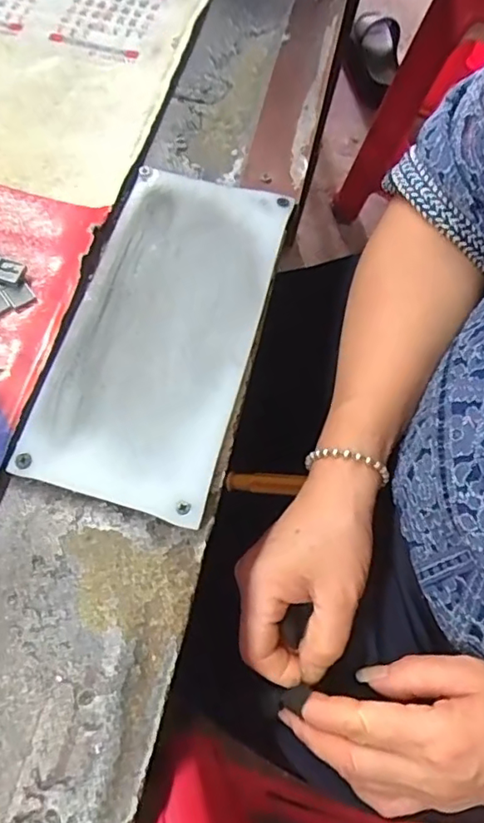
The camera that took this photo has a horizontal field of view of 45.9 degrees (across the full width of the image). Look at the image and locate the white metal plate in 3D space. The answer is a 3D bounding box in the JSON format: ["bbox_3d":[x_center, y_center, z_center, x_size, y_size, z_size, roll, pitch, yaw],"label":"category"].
[{"bbox_3d":[-0.041,-0.048,0.304,0.096,0.008,0.196,15,68,3],"label":"white metal plate"}]

